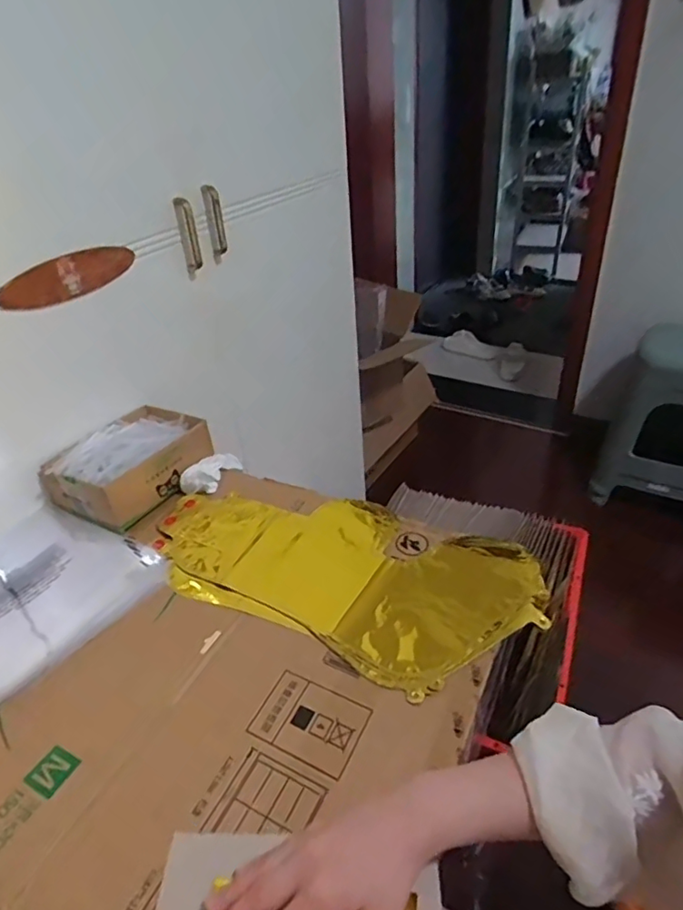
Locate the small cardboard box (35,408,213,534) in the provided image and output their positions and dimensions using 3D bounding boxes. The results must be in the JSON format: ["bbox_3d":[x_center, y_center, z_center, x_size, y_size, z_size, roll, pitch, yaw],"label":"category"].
[{"bbox_3d":[-0.279,0.007,0.747,0.130,0.075,0.181,14,39,25],"label":"small cardboard box"}]

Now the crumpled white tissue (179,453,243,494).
[{"bbox_3d":[-0.177,0.018,0.780,0.046,0.032,0.107,8,23,19],"label":"crumpled white tissue"}]

